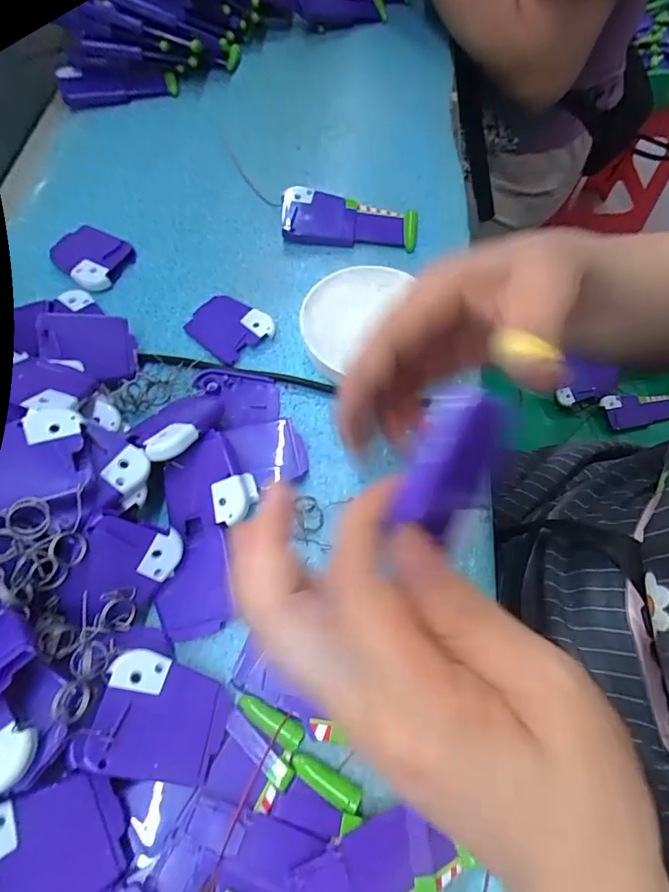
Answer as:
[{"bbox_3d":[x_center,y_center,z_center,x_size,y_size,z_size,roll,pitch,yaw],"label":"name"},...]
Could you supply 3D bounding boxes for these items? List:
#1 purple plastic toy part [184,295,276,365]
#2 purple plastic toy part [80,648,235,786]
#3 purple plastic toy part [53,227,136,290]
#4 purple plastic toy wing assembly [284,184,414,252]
[{"bbox_3d":[-0.082,-0.095,0.350,0.060,0.010,0.050,42,70,16],"label":"purple plastic toy part"},{"bbox_3d":[-0.084,0.134,0.223,0.062,0.004,0.051,22,46,-16],"label":"purple plastic toy part"},{"bbox_3d":[-0.205,-0.157,0.374,0.064,0.015,0.051,24,66,9],"label":"purple plastic toy part"},{"bbox_3d":[0.013,-0.197,0.396,0.119,0.025,0.044,6,65,1],"label":"purple plastic toy wing assembly"}]

